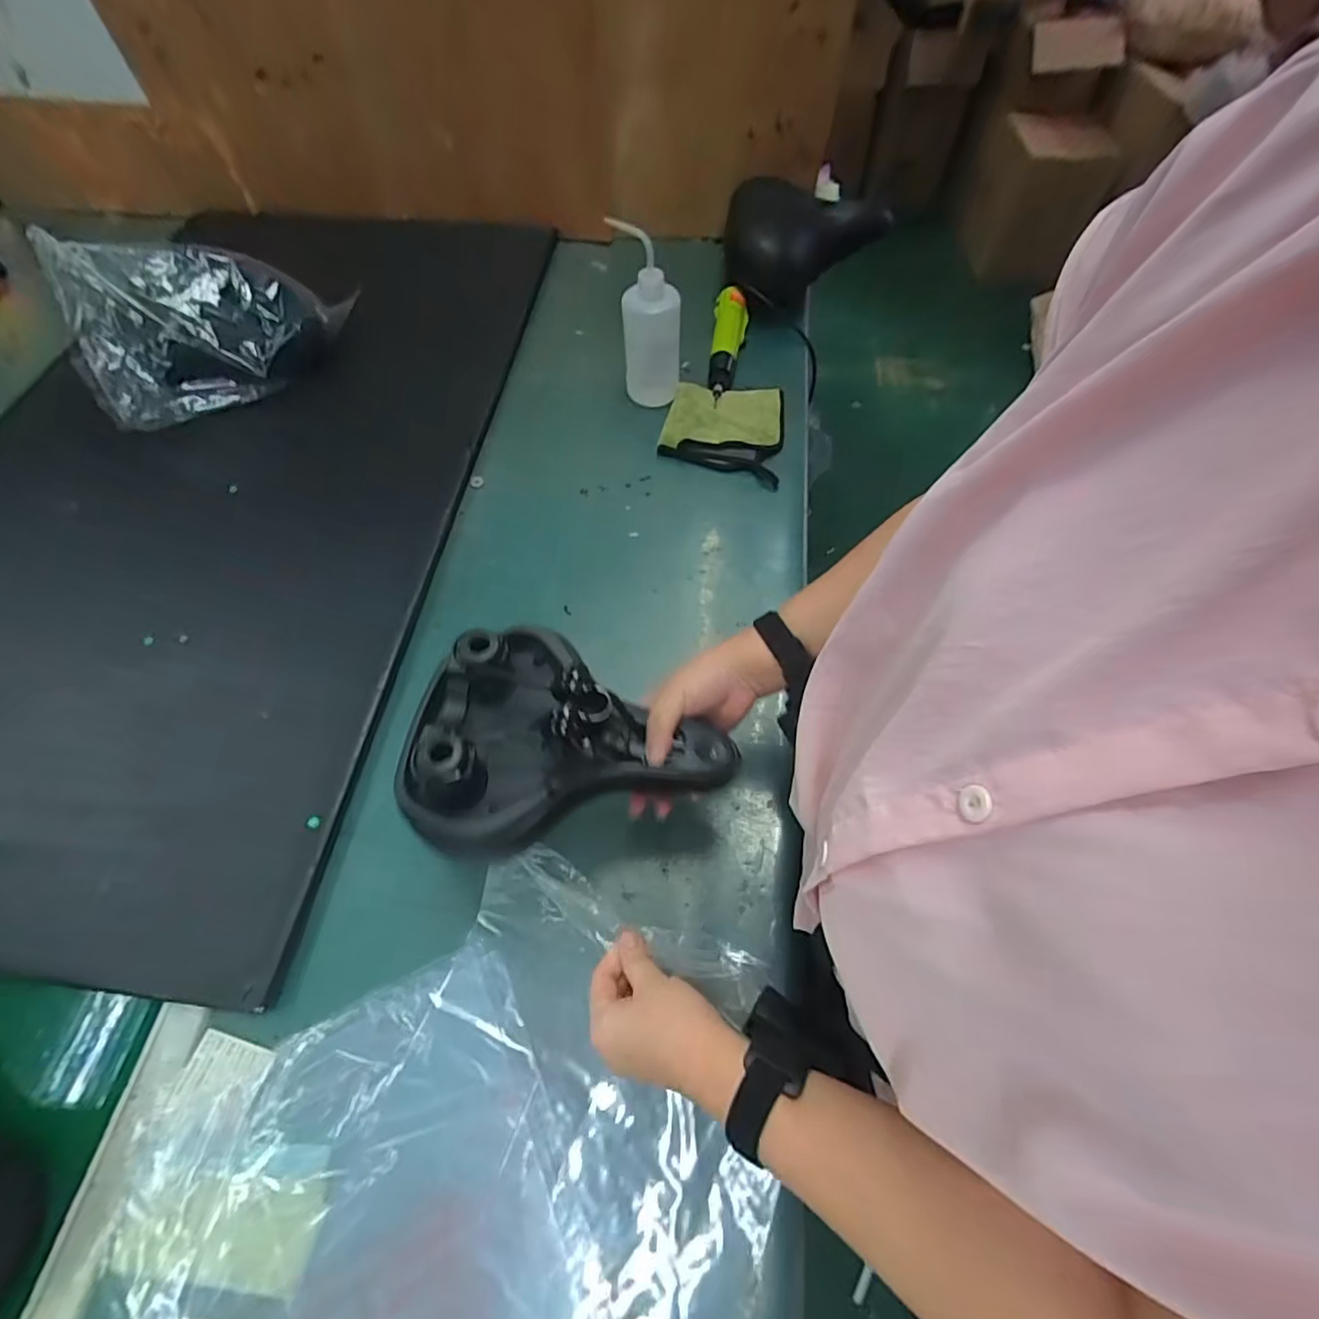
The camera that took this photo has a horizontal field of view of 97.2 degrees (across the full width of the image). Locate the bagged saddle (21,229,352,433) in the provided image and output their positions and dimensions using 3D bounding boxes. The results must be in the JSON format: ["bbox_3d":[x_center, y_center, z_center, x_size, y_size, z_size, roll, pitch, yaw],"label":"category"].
[{"bbox_3d":[-0.616,-0.467,0.796,0.357,0.178,0.144,-31,67,-15],"label":"bagged saddle"}]

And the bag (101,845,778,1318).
[{"bbox_3d":[-0.159,0.375,0.406,0.435,0.080,0.434,5,62,2],"label":"bag"}]

